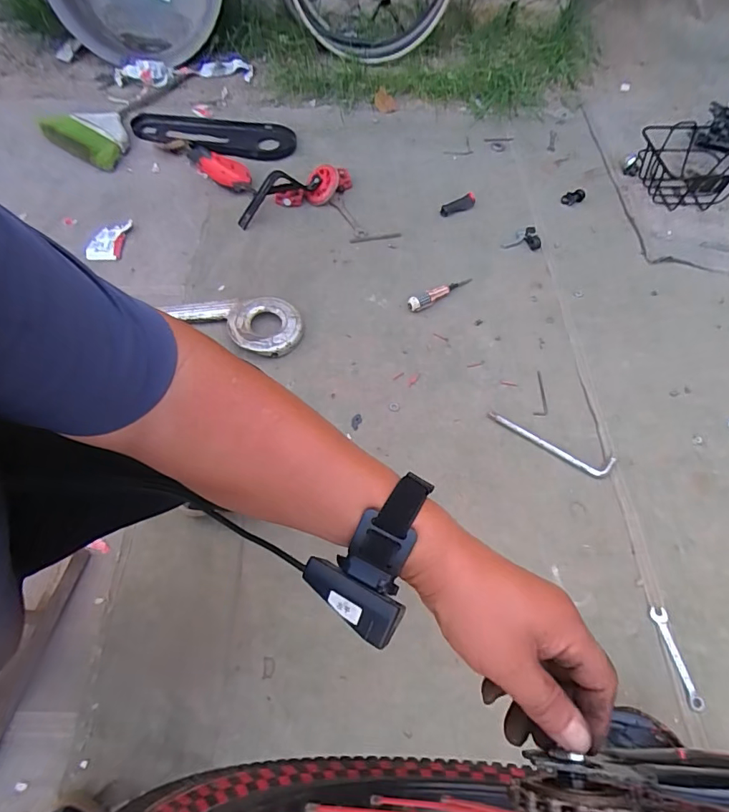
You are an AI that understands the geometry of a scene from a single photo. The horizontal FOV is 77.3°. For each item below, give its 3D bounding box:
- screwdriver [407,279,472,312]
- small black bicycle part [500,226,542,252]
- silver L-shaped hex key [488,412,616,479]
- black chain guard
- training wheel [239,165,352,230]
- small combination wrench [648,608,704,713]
[{"bbox_3d":[0.173,-0.264,1.045,0.178,0.024,0.031,-29,64,-14],"label":"screwdriver"},{"bbox_3d":[0.400,-0.428,1.162,0.093,0.022,0.060,5,62,5],"label":"small black bicycle part"},{"bbox_3d":[0.365,0.071,0.901,0.250,0.011,0.050,25,65,14],"label":"silver L-shaped hex key"},{"bbox_3d":[-0.487,-0.874,1.467,0.546,0.028,0.177,11,62,8],"label":"black chain guard"},{"bbox_3d":[-0.183,-0.567,1.199,0.326,0.069,0.096,-23,63,-15],"label":"training wheel"},{"bbox_3d":[0.488,0.392,0.712,0.028,0.012,0.142,-7,61,-2],"label":"small combination wrench"}]

